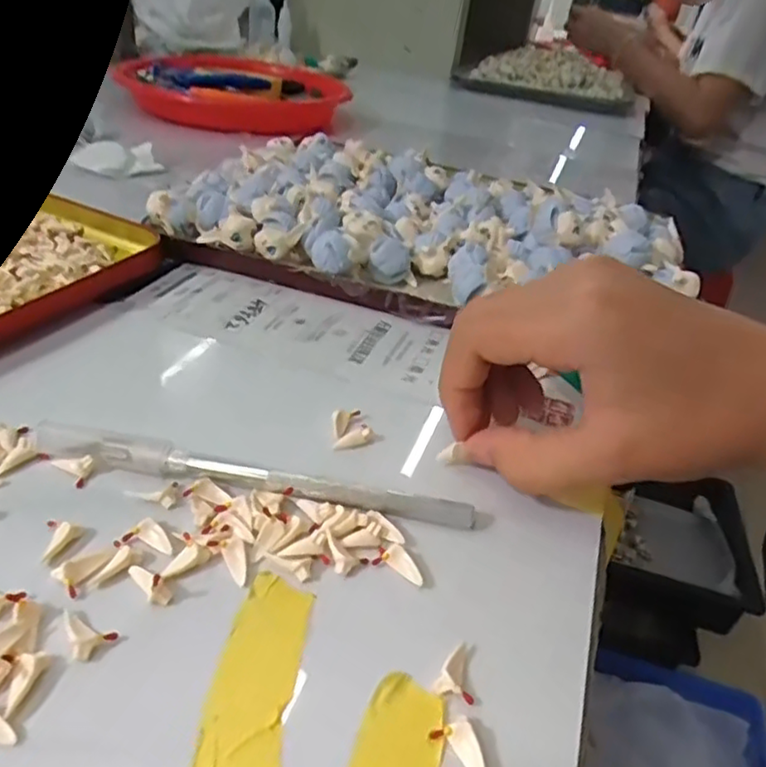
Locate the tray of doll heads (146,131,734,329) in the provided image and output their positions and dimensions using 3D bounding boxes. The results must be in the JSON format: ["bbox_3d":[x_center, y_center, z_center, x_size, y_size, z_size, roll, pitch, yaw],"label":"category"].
[{"bbox_3d":[0.038,-0.104,0.406,0.296,0.032,0.204,14,34,9],"label":"tray of doll heads"}]

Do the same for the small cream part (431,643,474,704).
[{"bbox_3d":[0.020,0.076,0.173,0.010,0.007,0.015,17,34,13],"label":"small cream part"}]

